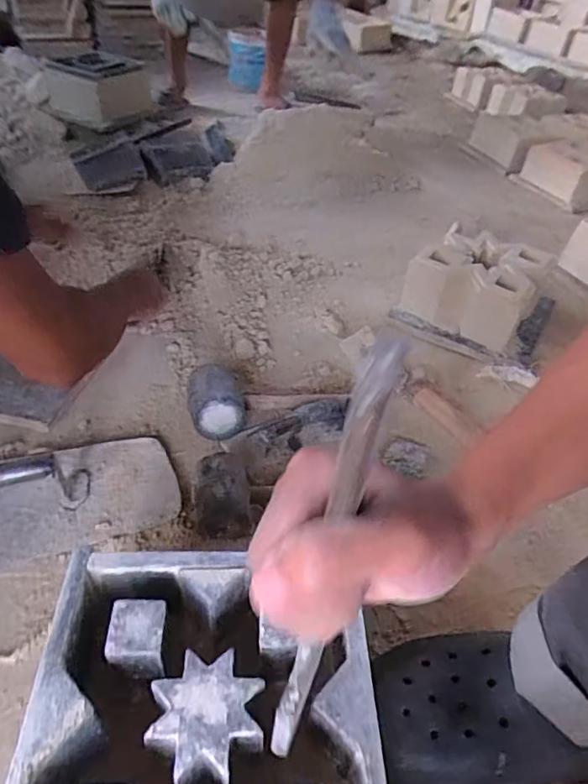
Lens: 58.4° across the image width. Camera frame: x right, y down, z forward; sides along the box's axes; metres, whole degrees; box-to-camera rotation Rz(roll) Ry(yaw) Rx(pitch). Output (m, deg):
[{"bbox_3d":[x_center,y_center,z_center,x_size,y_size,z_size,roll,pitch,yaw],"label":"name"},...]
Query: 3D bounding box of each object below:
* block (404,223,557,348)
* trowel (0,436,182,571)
[{"bbox_3d":[0.325,-0.193,0.960,0.199,0.125,0.192,29,47,18],"label":"block"},{"bbox_3d":[-0.249,0.098,0.585,0.229,0.066,0.143,-9,47,-20],"label":"trowel"}]

